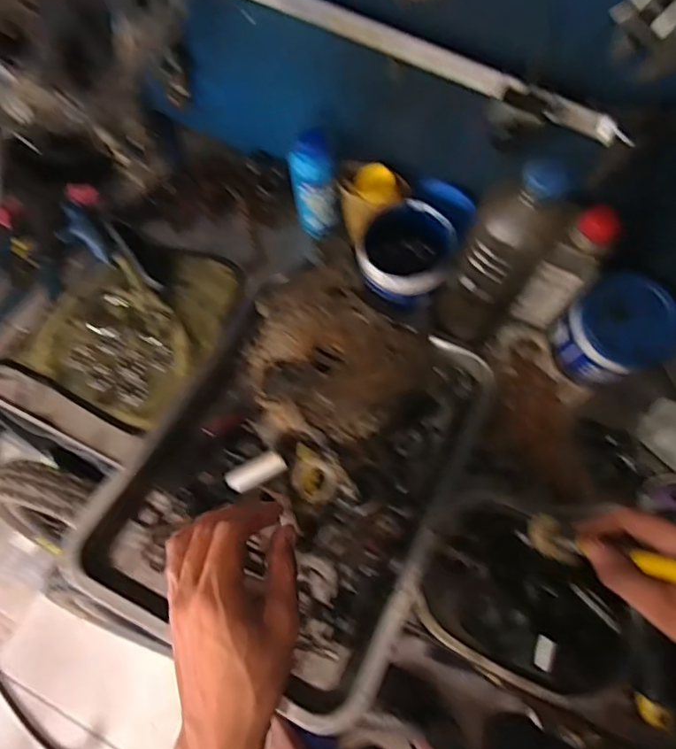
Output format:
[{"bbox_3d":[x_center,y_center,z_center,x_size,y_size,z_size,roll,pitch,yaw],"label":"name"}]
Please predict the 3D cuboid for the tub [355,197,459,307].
[{"bbox_3d":[0.078,-0.138,0.644,0.099,0.060,0.107,1,67,-1],"label":"tub"}]

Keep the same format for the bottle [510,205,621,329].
[{"bbox_3d":[0.239,-0.105,0.595,0.051,0.172,0.044,32,70,11],"label":"bottle"}]

